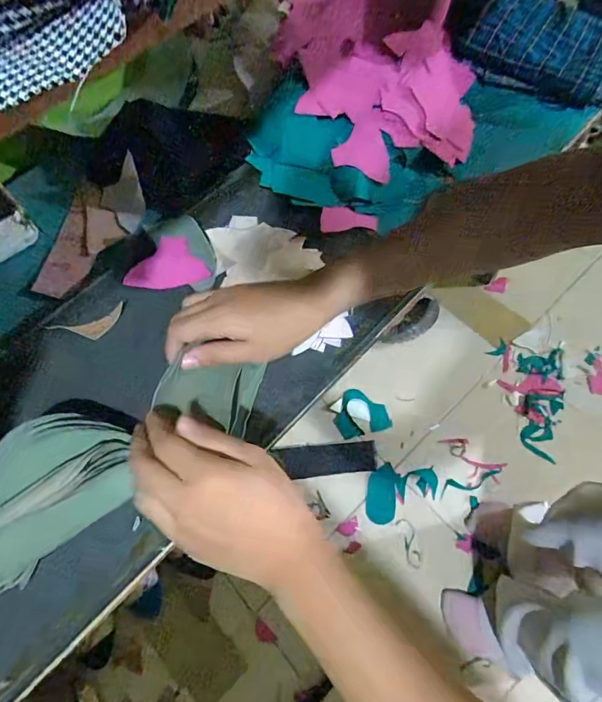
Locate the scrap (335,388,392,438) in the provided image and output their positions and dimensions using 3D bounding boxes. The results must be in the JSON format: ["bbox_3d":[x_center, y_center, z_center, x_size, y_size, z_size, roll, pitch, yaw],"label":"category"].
[{"bbox_3d":[0.138,0.141,0.976,0.125,0.009,0.107,-15,65,-3],"label":"scrap"}]

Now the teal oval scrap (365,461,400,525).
[{"bbox_3d":[0.176,0.307,0.908,0.063,0.006,0.123,10,67,9],"label":"teal oval scrap"}]

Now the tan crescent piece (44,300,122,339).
[{"bbox_3d":[-0.201,-0.023,0.389,0.074,0.009,0.027,-16,65,-3],"label":"tan crescent piece"}]

